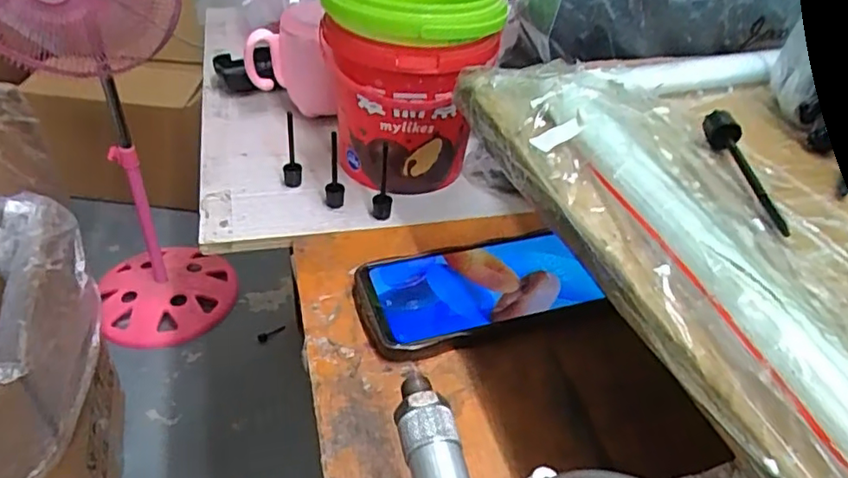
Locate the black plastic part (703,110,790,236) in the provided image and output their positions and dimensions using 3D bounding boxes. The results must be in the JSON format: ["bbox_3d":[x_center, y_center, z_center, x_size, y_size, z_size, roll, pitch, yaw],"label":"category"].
[{"bbox_3d":[0.148,-0.034,0.276,0.014,0.014,0.079,3,39,-4],"label":"black plastic part"}]

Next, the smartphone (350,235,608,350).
[{"bbox_3d":[0.034,0.033,0.400,0.149,0.016,0.074,-8,41,-16],"label":"smartphone"}]

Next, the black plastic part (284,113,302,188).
[{"bbox_3d":[-0.104,-0.071,0.475,0.014,0.061,0.018,-4,40,-11],"label":"black plastic part"}]

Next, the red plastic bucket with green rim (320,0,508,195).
[{"bbox_3d":[-0.015,-0.123,0.479,0.119,0.155,0.115,3,39,-3],"label":"red plastic bucket with green rim"}]

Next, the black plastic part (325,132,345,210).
[{"bbox_3d":[-0.068,-0.052,0.463,0.014,0.060,0.017,0,39,-8],"label":"black plastic part"}]

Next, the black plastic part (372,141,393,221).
[{"bbox_3d":[-0.031,-0.043,0.456,0.014,0.059,0.014,-4,40,-11],"label":"black plastic part"}]

